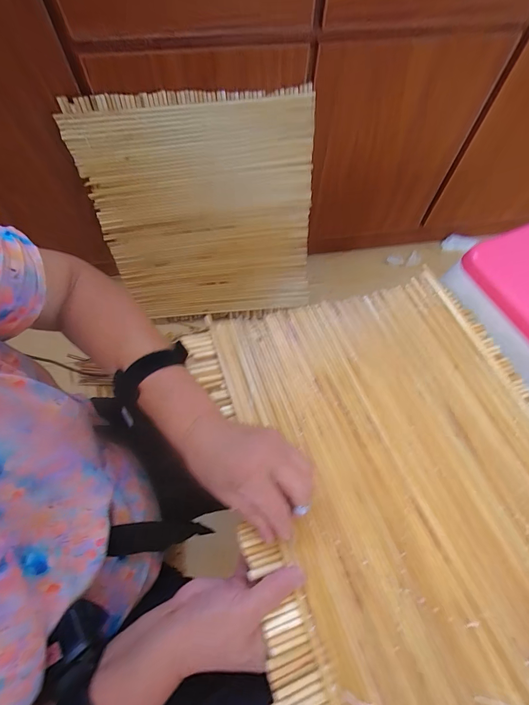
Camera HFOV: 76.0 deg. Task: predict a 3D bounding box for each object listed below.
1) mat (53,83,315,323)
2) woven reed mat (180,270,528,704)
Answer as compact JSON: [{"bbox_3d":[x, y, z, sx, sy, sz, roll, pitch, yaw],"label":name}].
[{"bbox_3d":[-0.120,-0.272,0.751,0.441,0.486,0.023,-8,46,-5],"label":"mat"},{"bbox_3d":[0.152,0.100,0.363,0.388,0.071,0.440,-16,62,-10],"label":"woven reed mat"}]

